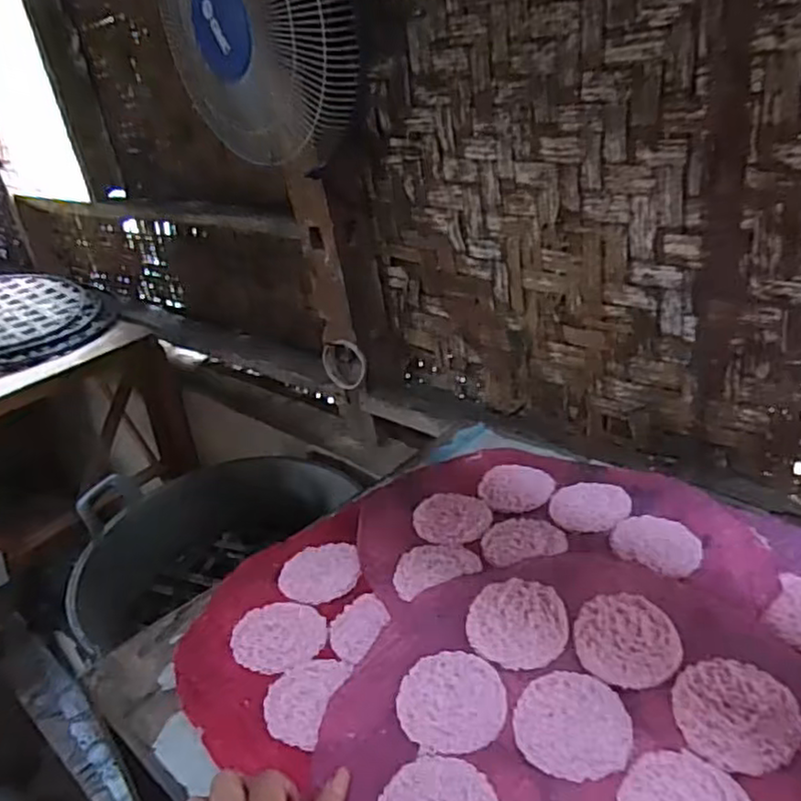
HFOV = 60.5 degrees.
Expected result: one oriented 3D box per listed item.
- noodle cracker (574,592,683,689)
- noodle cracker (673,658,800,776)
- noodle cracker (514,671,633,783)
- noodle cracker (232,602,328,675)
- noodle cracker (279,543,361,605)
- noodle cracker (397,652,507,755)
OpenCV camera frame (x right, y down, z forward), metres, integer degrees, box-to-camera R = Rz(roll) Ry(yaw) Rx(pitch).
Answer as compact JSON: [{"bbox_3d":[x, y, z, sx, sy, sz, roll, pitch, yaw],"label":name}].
[{"bbox_3d":[0.175,0.181,0.527,0.074,0.013,0.080,11,33,32],"label":"noodle cracker"},{"bbox_3d":[0.229,0.211,0.468,0.080,0.011,0.078,-6,27,3],"label":"noodle cracker"},{"bbox_3d":[0.121,0.226,0.480,0.077,0.009,0.073,-6,27,3],"label":"noodle cracker"},{"bbox_3d":[-0.106,0.202,0.595,0.082,0.004,0.073,6,30,25],"label":"noodle cracker"},{"bbox_3d":[-0.078,0.163,0.662,0.076,0.005,0.084,-12,27,-8],"label":"noodle cracker"},{"bbox_3d":[0.038,0.220,0.505,0.076,0.008,0.078,-5,27,6],"label":"noodle cracker"}]

